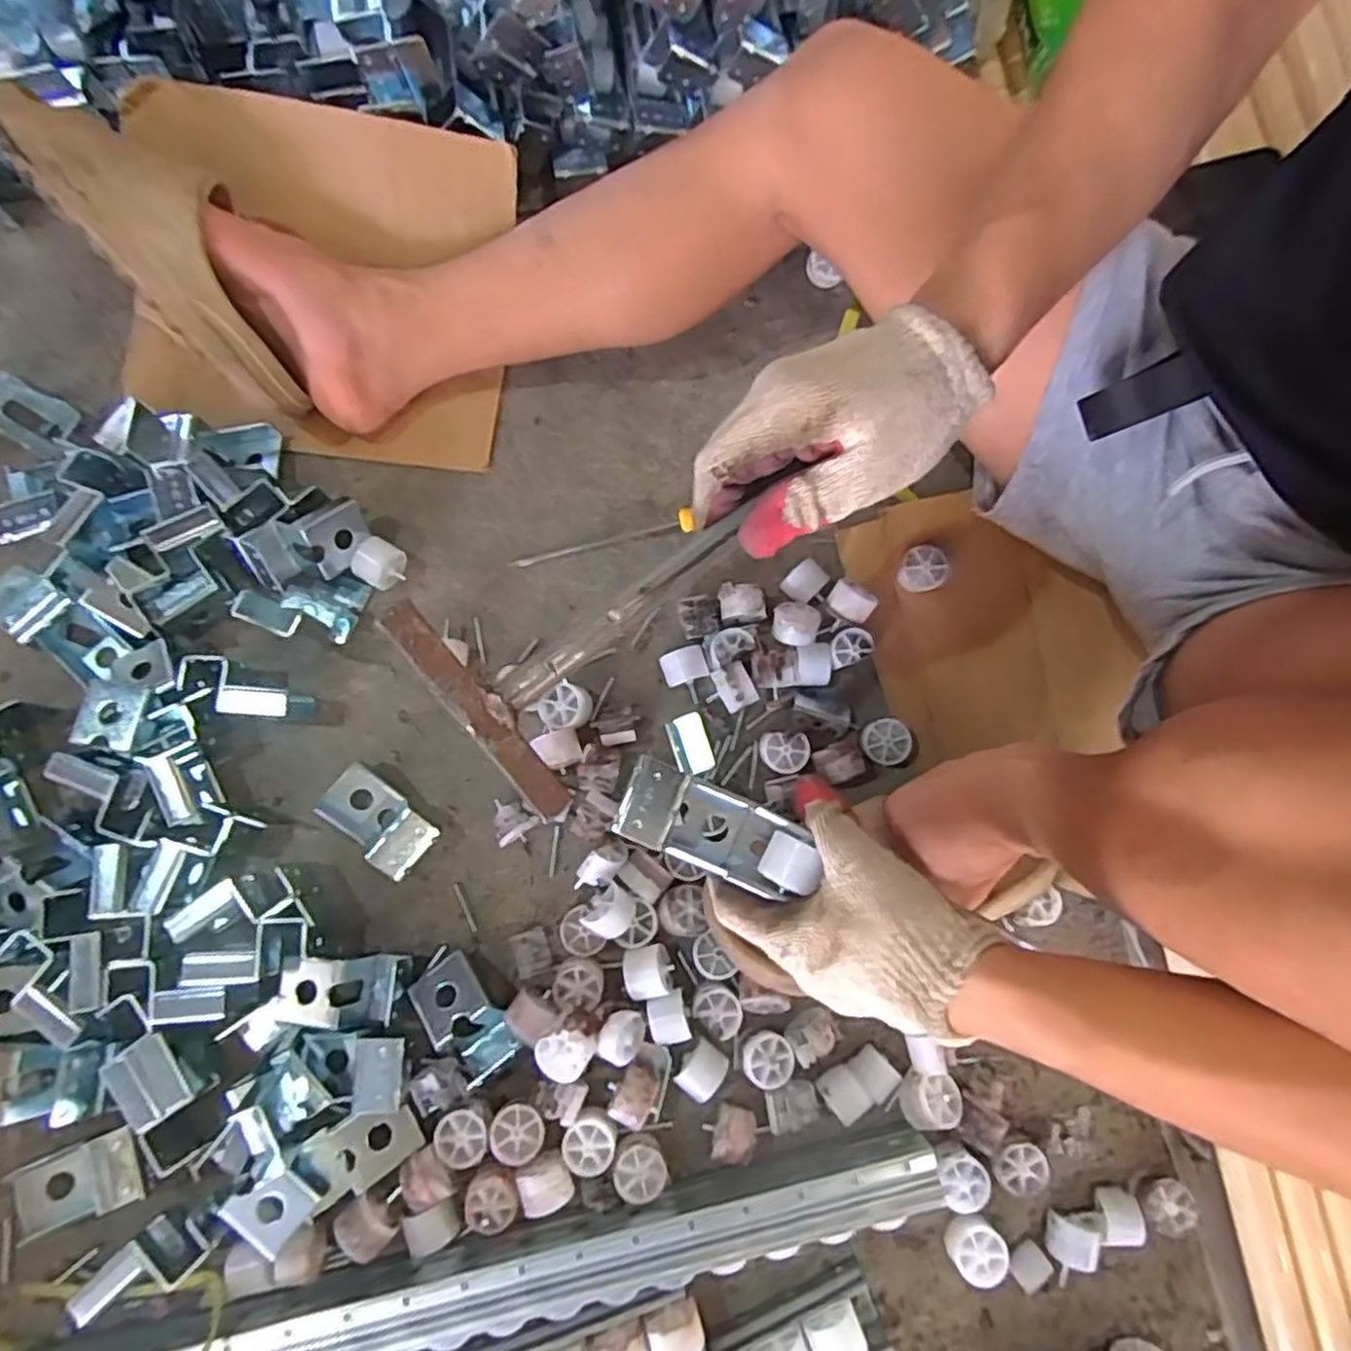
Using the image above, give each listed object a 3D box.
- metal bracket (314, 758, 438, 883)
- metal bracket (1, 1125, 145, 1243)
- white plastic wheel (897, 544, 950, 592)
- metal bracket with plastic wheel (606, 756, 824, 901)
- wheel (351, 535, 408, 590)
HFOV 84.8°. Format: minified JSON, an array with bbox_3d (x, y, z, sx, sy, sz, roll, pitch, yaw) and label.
[{"bbox_3d":[-0.216,0.105,0.537,0.083,0.029,0.044,38,78,8],"label":"metal bracket"},{"bbox_3d":[-0.384,0.328,0.481,0.090,0.024,0.045,-23,77,10],"label":"metal bracket"},{"bbox_3d":[0.192,-0.082,0.578,0.034,0.029,0.032,0,79,-2],"label":"white plastic wheel"},{"bbox_3d":[0.022,0.087,0.418,0.107,0.044,0.044,21,76,4],"label":"metal bracket with plastic wheel"},{"bbox_3d":[-0.229,-0.086,0.576,0.035,0.031,0.036,42,81,6],"label":"wheel"}]

